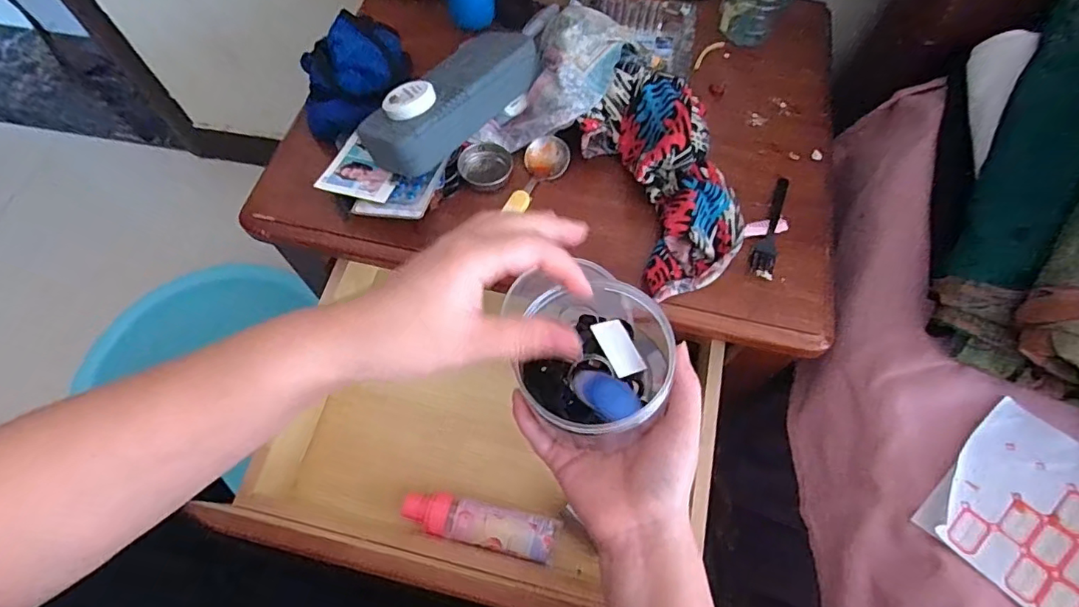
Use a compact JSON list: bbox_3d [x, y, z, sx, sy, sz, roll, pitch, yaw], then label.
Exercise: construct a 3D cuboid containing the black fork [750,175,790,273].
[{"bbox_3d":[0.192,-0.068,0.440,0.020,0.006,0.100,17,66,7],"label":"black fork"}]

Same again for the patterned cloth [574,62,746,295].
[{"bbox_3d":[0.103,-0.105,0.431,0.101,0.069,0.192,-17,80,-8],"label":"patterned cloth"}]

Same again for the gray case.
[{"bbox_3d":[-0.071,-0.166,0.421,0.068,0.034,0.154,37,70,15],"label":"gray case"}]

